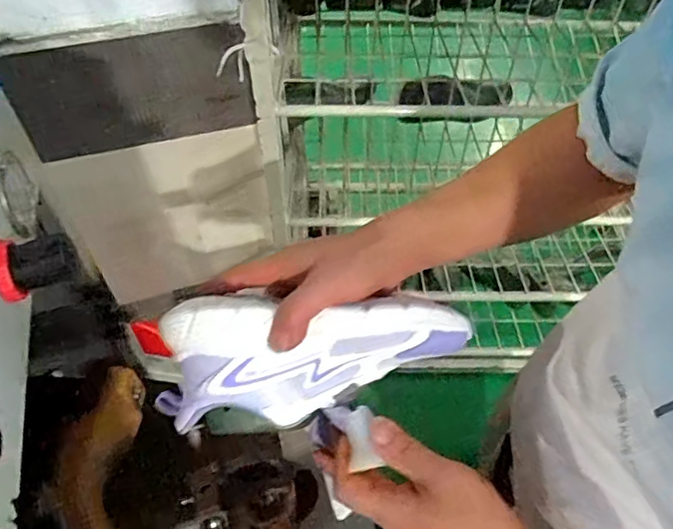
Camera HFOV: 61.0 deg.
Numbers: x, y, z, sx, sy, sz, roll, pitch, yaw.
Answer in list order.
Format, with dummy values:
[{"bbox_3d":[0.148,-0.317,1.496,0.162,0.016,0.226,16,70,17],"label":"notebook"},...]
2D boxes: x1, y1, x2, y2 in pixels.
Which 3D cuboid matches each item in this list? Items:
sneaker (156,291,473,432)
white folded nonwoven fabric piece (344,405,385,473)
[{"bbox_3d":[-0.021,0.058,0.480,0.239,0.102,0.092,-8,17,-2],"label":"sneaker"},{"bbox_3d":[0.019,0.127,0.422,0.023,0.013,0.041,-17,68,13],"label":"white folded nonwoven fabric piece"}]

